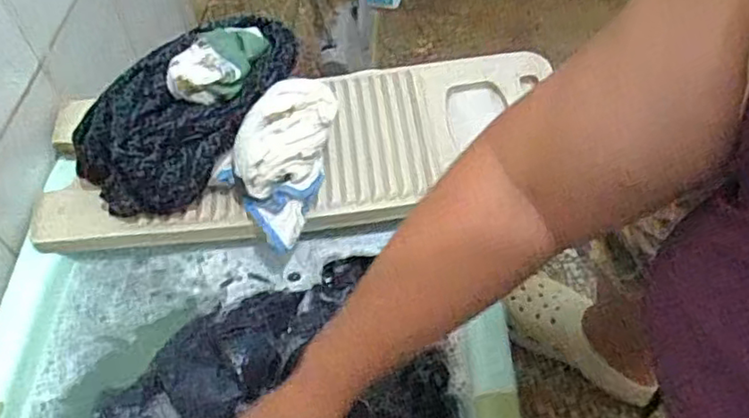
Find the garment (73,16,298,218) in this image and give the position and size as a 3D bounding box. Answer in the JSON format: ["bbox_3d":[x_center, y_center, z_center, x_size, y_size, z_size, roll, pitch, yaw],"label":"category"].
[{"bbox_3d":[-0.183,-0.090,0.655,0.242,0.115,0.128,-26,56,-16],"label":"garment"}]

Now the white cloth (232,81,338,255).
[{"bbox_3d":[-0.094,-0.056,0.653,0.085,0.094,0.157,18,56,16],"label":"white cloth"}]

